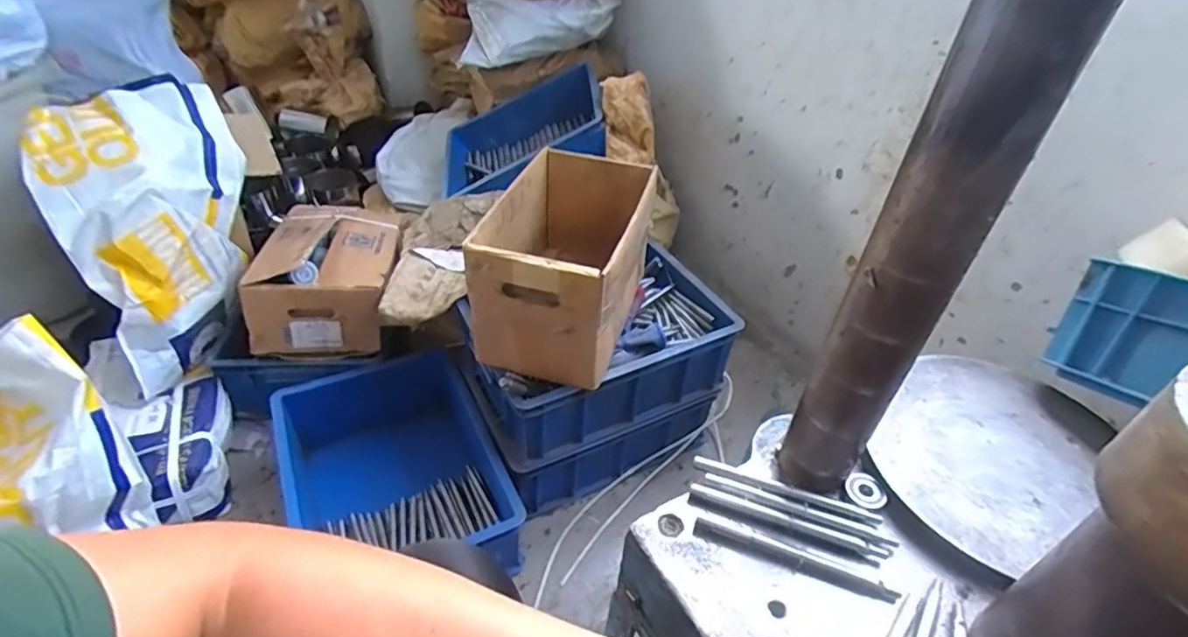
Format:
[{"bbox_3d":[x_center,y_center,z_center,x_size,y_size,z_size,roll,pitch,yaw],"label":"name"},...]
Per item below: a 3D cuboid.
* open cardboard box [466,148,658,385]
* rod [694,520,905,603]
[{"bbox_3d":[-0.035,-0.086,0.888,0.193,0.199,0.307,14,41,11],"label":"open cardboard box"},{"bbox_3d":[0.159,0.194,0.478,0.156,0.009,0.014,17,42,14],"label":"rod"}]

